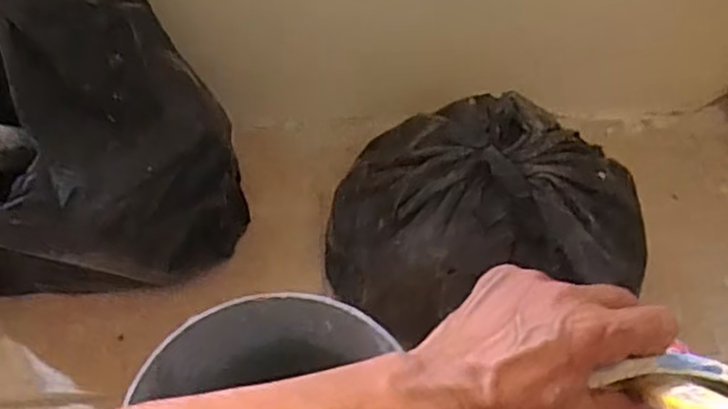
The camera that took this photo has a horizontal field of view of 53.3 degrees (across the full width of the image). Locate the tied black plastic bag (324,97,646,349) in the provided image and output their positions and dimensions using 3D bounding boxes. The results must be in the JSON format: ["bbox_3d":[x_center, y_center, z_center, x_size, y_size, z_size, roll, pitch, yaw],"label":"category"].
[{"bbox_3d":[0.097,-0.003,0.611,0.258,0.174,0.188,-4,54,-3],"label":"tied black plastic bag"}]

